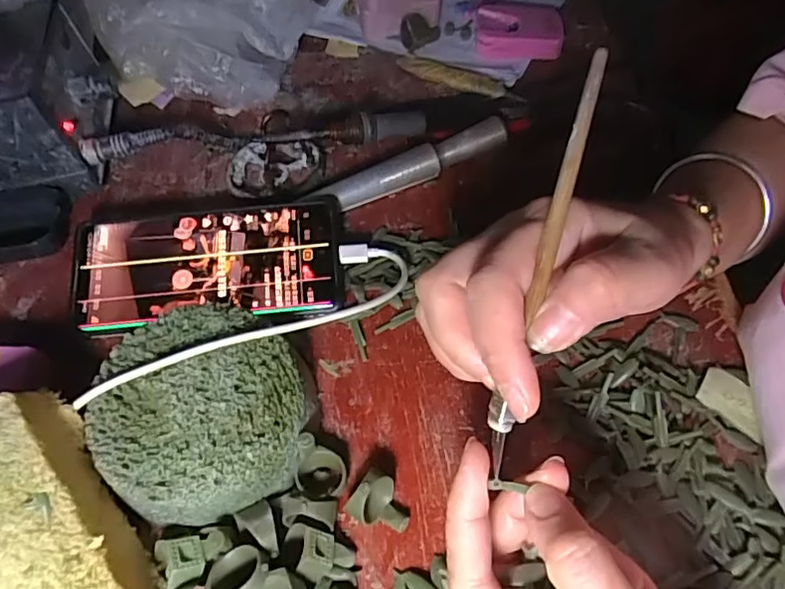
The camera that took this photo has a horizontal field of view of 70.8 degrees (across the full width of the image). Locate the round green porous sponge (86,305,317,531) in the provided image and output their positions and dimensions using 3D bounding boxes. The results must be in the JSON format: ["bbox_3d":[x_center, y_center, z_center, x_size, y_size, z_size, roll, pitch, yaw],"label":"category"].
[{"bbox_3d":[-0.094,0.061,0.281,0.099,0.045,0.100,0,56,1],"label":"round green porous sponge"}]

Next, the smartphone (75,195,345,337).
[{"bbox_3d":[-0.112,-0.021,0.343,0.160,0.006,0.078,-6,72,-3],"label":"smartphone"}]

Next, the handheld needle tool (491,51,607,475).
[{"bbox_3d":[0.055,-0.012,0.201,0.009,0.004,0.154,15,92,11],"label":"handheld needle tool"}]

